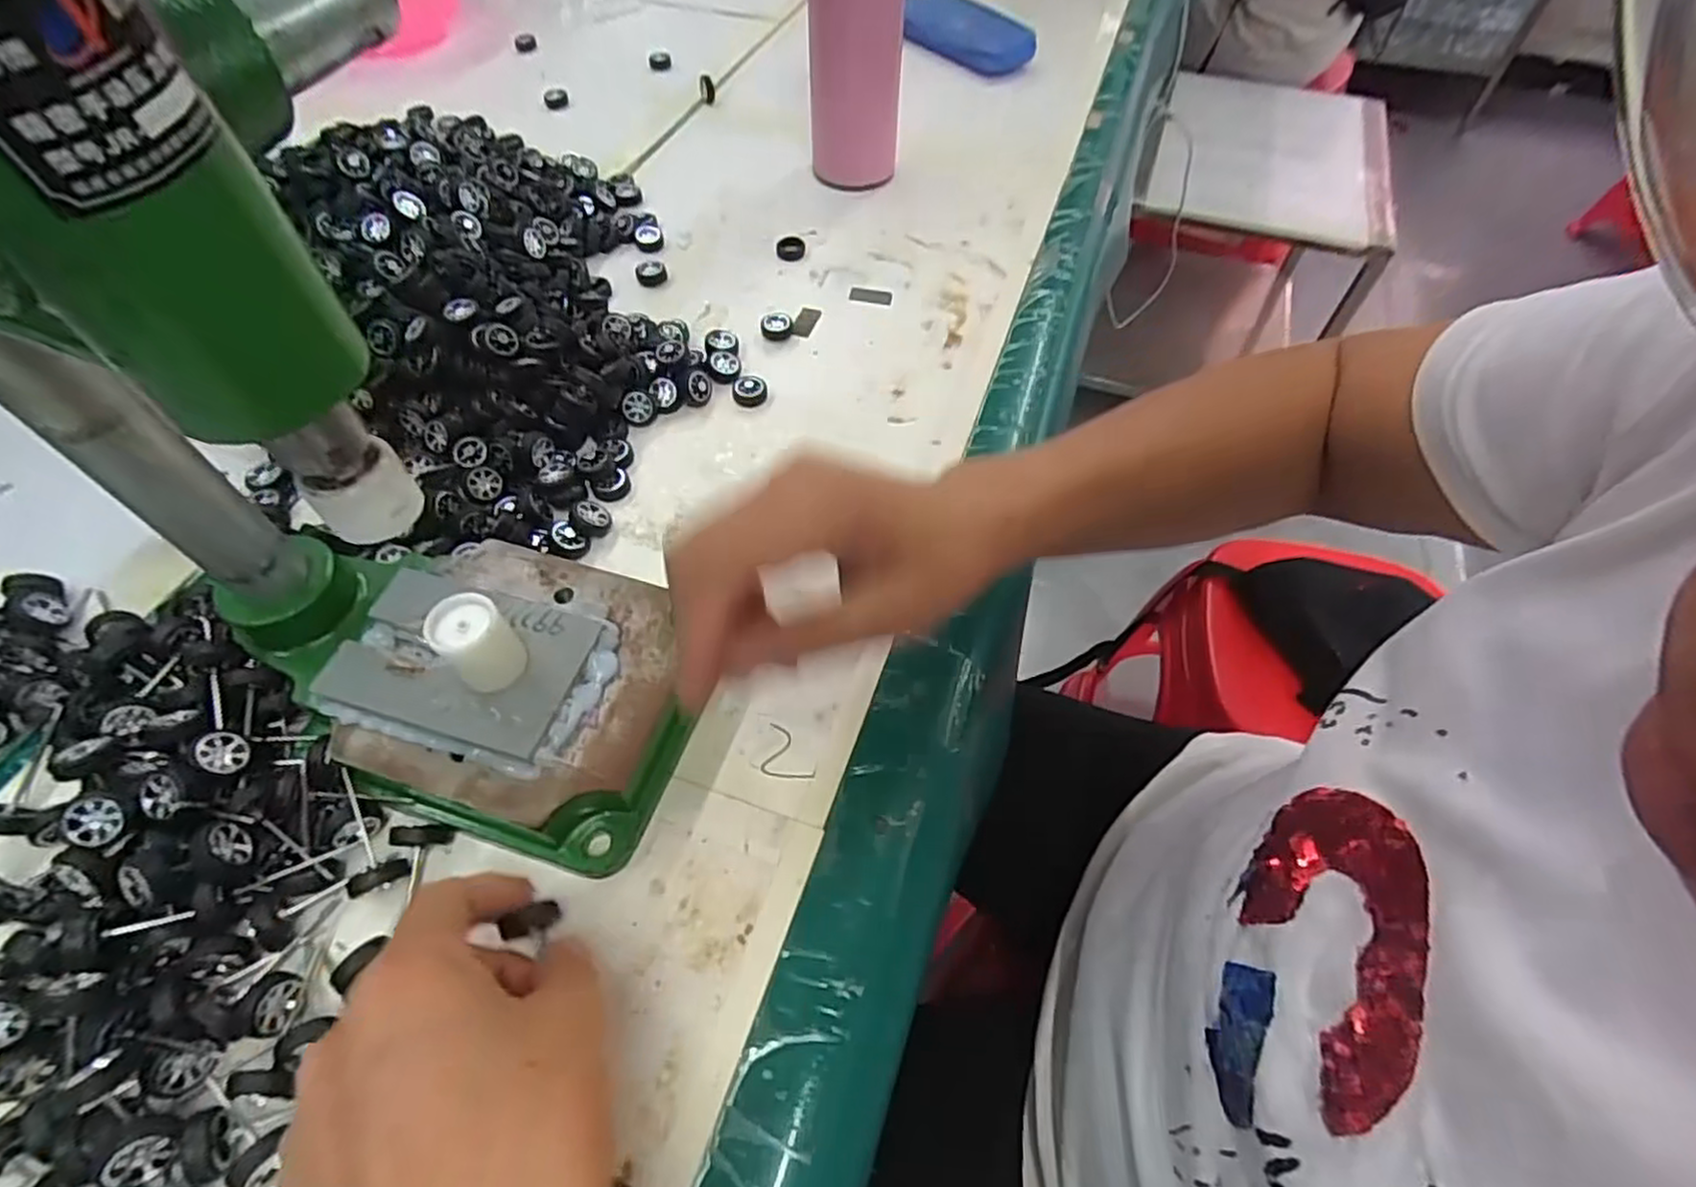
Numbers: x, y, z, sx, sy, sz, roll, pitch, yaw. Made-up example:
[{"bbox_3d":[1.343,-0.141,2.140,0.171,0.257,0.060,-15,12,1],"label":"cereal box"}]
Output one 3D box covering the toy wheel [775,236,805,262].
[{"bbox_3d":[-0.040,-0.238,0.510,0.020,0.006,0.022,-4,56,-4],"label":"toy wheel"}]

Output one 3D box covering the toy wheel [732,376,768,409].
[{"bbox_3d":[-0.057,-0.119,0.429,0.020,0.006,0.021,0,56,-1],"label":"toy wheel"}]

